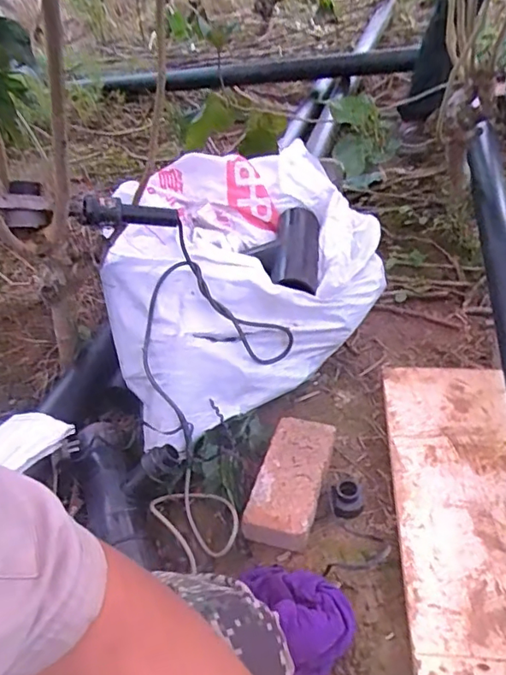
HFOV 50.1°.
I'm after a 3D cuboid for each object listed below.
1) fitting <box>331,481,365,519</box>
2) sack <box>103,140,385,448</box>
[{"bbox_3d":[0.162,0.278,0.927,0.059,0.037,0.059,1,47,-1],"label":"fitting"},{"bbox_3d":[-0.058,-0.150,1.137,0.591,0.231,0.546,-26,54,-24],"label":"sack"}]

